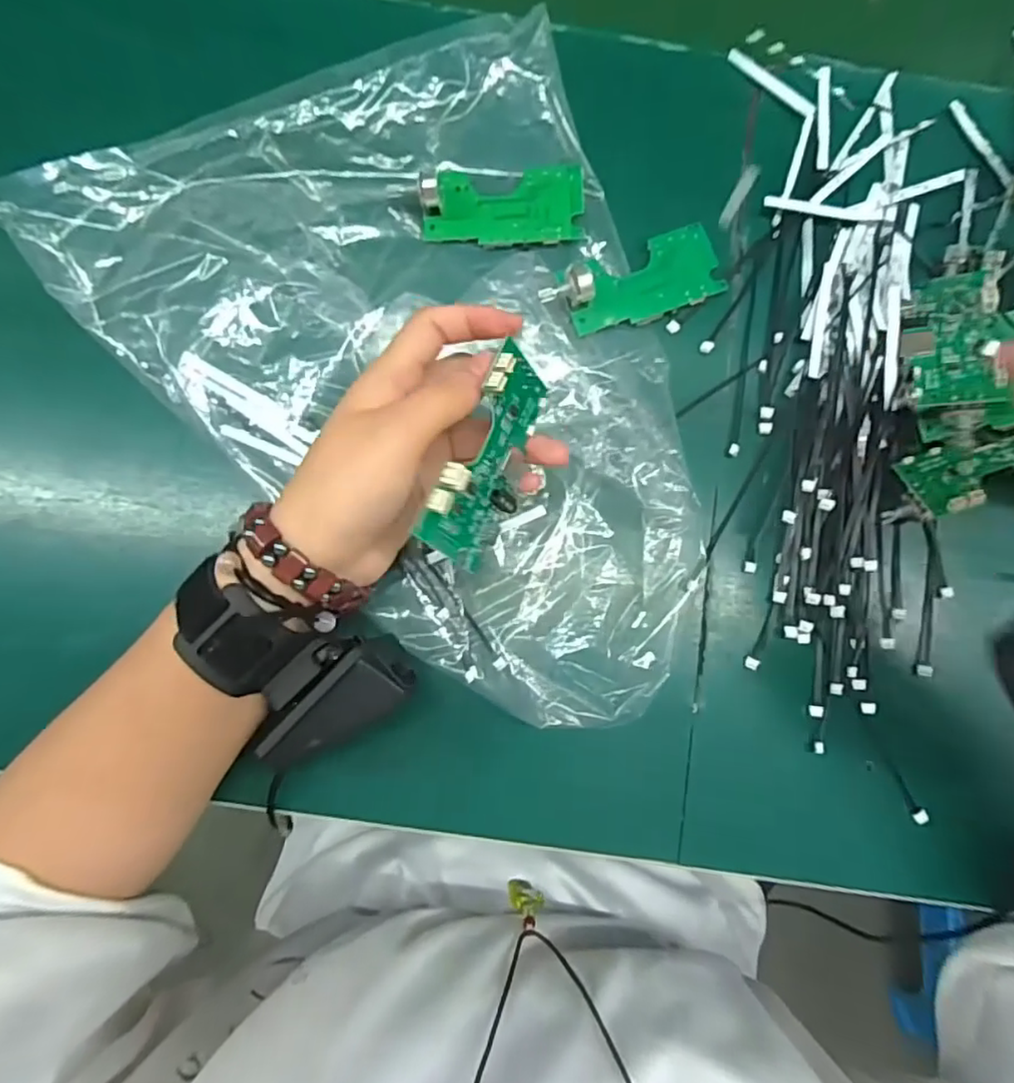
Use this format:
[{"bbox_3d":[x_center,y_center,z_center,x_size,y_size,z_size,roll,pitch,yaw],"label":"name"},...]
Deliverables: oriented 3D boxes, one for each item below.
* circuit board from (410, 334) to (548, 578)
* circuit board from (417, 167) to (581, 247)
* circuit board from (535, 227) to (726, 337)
[{"bbox_3d":[-0.005,-0.033,0.242,0.007,0.040,0.084,13,75,38],"label":"circuit board"},{"bbox_3d":[-0.002,-0.179,0.323,0.085,0.016,0.039,-1,81,-2],"label":"circuit board"},{"bbox_3d":[0.066,-0.137,0.320,0.097,0.025,0.039,-22,83,-5],"label":"circuit board"}]

